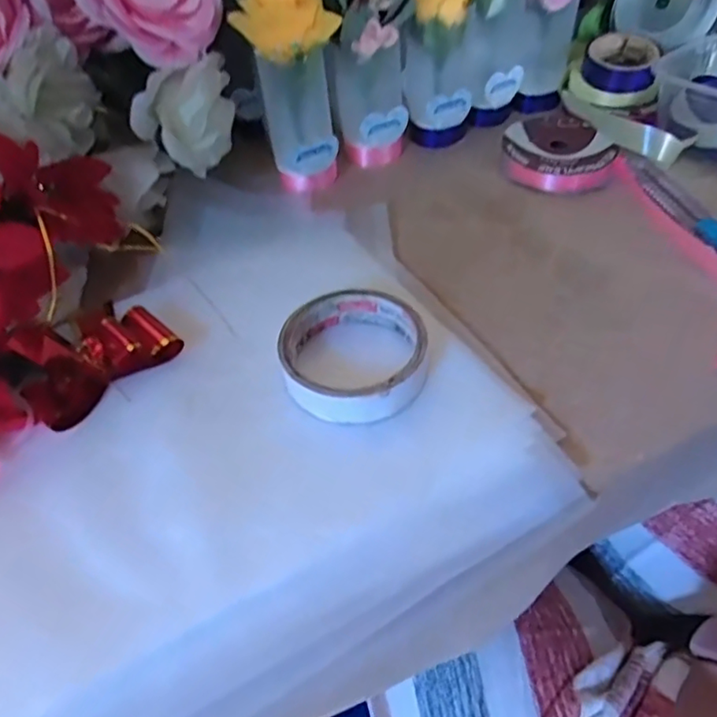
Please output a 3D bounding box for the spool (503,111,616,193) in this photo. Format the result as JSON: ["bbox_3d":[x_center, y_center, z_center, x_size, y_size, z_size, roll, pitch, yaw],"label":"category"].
[{"bbox_3d":[0.164,-0.181,0.493,0.082,0.023,0.104,-9,48,-7],"label":"spool"}]

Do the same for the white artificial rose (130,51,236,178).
[{"bbox_3d":[-0.127,-0.189,0.438,0.049,0.063,0.085,8,51,6],"label":"white artificial rose"}]

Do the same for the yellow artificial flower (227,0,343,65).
[{"bbox_3d":[-0.049,-0.236,0.399,0.069,0.044,0.037,16,50,15],"label":"yellow artificial flower"}]

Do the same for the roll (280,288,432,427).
[{"bbox_3d":[-0.003,-0.005,0.342,0.084,0.027,0.084,-1,47,1],"label":"roll"}]

